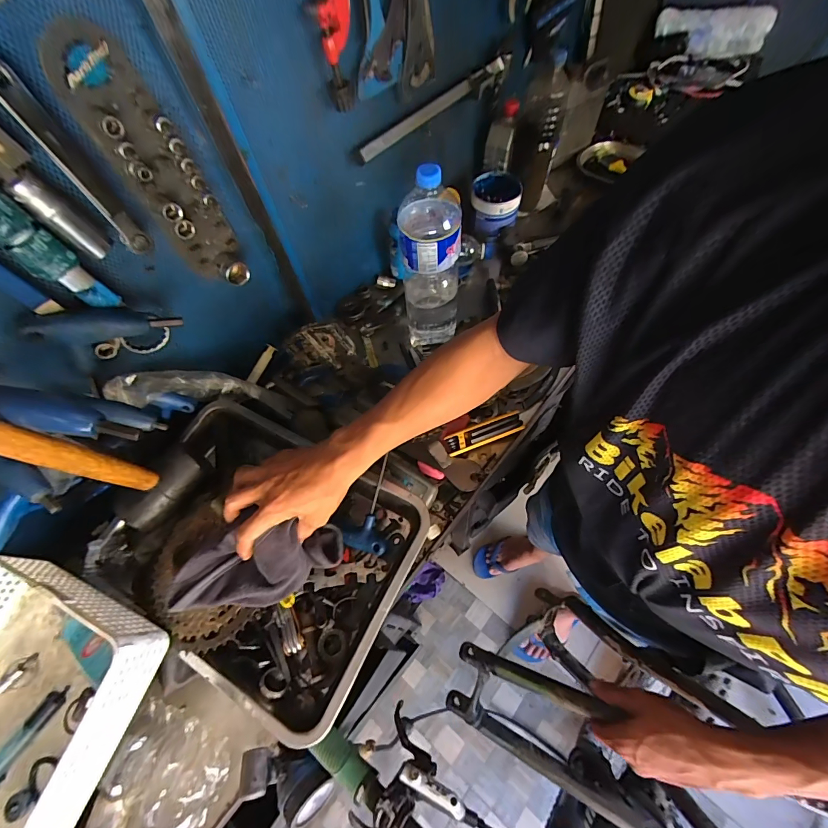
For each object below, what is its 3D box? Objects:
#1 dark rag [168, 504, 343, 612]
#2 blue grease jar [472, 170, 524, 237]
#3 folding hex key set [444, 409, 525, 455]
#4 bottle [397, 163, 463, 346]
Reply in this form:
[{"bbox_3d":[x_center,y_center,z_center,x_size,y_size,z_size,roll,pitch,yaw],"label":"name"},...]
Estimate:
[{"bbox_3d":[-0.175,0.165,0.436,0.186,0.073,0.084,-10,58,-18],"label":"dark rag"},{"bbox_3d":[0.173,-0.443,0.822,0.101,0.083,0.104,2,63,7],"label":"blue grease jar"},{"bbox_3d":[0.112,0.029,0.609,0.126,0.020,0.032,-21,63,-6],"label":"folding hex key set"},{"bbox_3d":[0.025,-0.233,0.611,0.092,0.302,0.089,-3,62,4],"label":"bottle"}]

